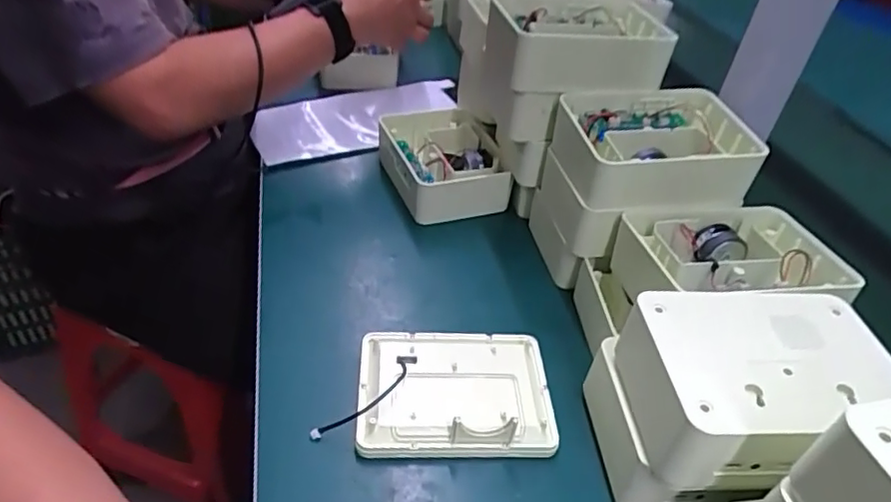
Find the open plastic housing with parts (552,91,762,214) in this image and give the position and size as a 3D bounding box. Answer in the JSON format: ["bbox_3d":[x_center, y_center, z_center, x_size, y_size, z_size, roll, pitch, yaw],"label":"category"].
[{"bbox_3d":[0.168,-0.088,0.496,0.145,0.053,0.116,3,39,-5],"label":"open plastic housing with parts"}]

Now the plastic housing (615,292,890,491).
[{"bbox_3d":[0.184,0.078,0.353,0.138,0.053,0.104,0,40,-8],"label":"plastic housing"}]

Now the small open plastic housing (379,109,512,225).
[{"bbox_3d":[-0.006,-0.096,0.631,0.109,0.056,0.149,-4,40,-13],"label":"small open plastic housing"}]

